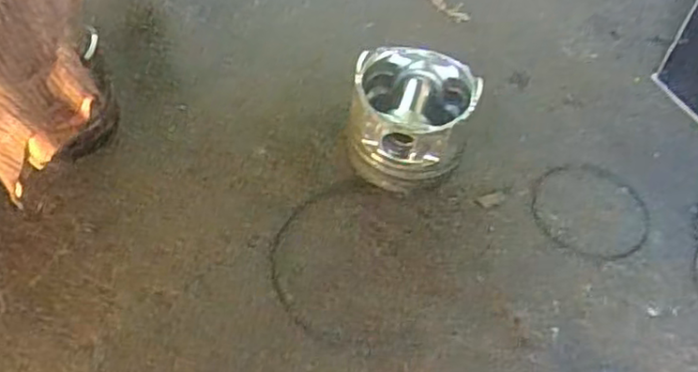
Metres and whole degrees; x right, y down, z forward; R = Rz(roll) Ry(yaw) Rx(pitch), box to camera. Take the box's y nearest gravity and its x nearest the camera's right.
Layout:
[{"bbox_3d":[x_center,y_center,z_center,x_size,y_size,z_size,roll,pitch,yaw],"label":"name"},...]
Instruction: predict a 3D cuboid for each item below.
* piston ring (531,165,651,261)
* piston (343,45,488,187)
[{"bbox_3d":[0.198,0.018,0.571,0.096,0.005,0.095,19,53,10],"label":"piston ring"},{"bbox_3d":[0.049,-0.056,0.560,0.090,0.084,0.091,2,52,-3],"label":"piston"}]

